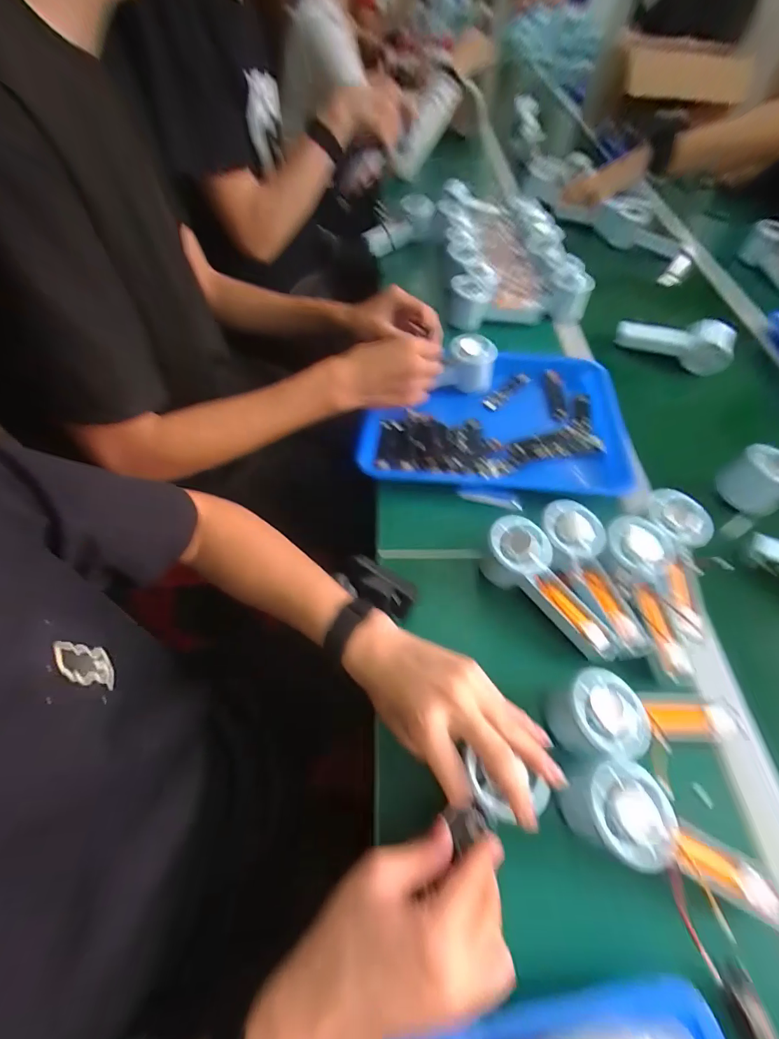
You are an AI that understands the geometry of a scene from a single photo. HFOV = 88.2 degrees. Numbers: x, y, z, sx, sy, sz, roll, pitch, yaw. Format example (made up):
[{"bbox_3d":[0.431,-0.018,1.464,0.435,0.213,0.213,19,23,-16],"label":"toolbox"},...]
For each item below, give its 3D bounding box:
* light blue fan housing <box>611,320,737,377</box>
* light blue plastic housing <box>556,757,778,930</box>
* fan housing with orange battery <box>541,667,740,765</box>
[{"bbox_3d":[0.437,-0.270,0.614,0.157,0.059,0.058,16,58,7],"label":"light blue fan housing"},{"bbox_3d":[0.201,0.232,0.298,0.166,0.056,0.060,29,60,-2],"label":"light blue plastic housing"},{"bbox_3d":[0.213,0.157,0.336,0.158,0.045,0.062,-6,58,-7],"label":"fan housing with orange battery"}]

